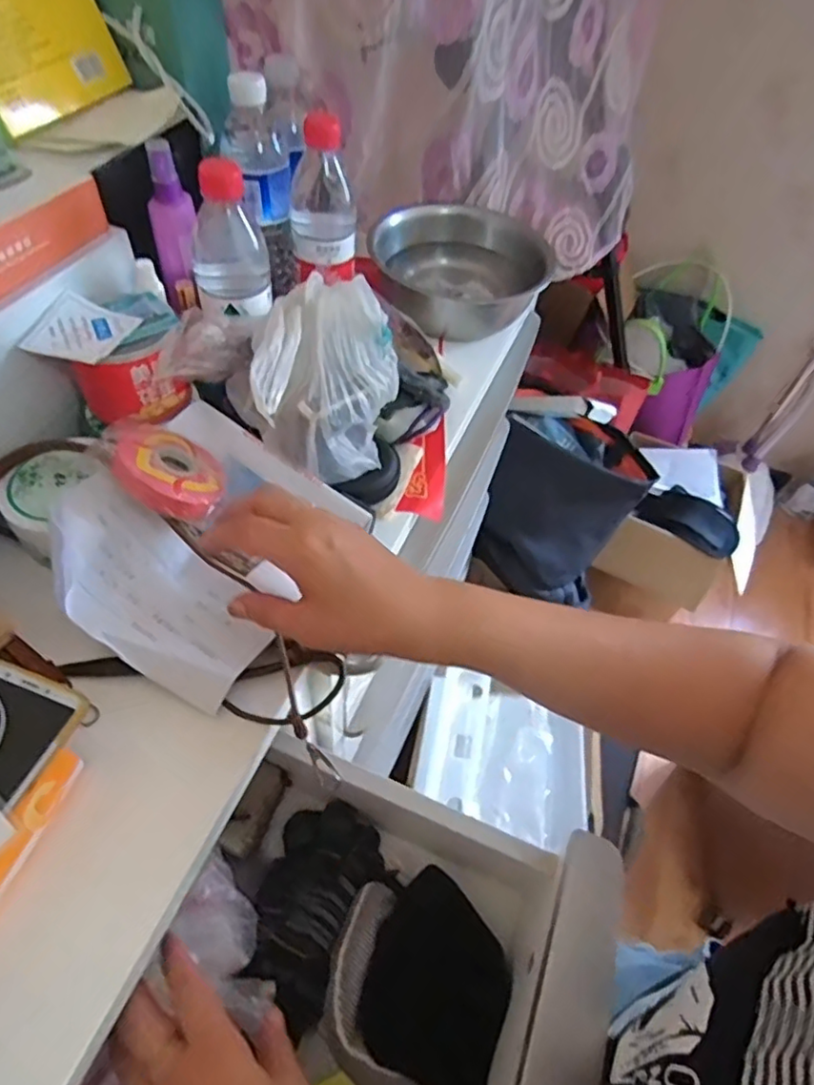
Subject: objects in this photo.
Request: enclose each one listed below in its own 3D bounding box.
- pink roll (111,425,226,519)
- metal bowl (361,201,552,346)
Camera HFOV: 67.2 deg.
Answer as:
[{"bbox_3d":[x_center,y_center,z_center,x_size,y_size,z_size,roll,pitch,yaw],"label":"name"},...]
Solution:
[{"bbox_3d":[-0.175,-0.055,0.457,0.078,0.014,0.076,28,35,-22],"label":"pink roll"},{"bbox_3d":[0.058,-0.322,0.721,0.188,0.075,0.188,3,54,-4],"label":"metal bowl"}]

